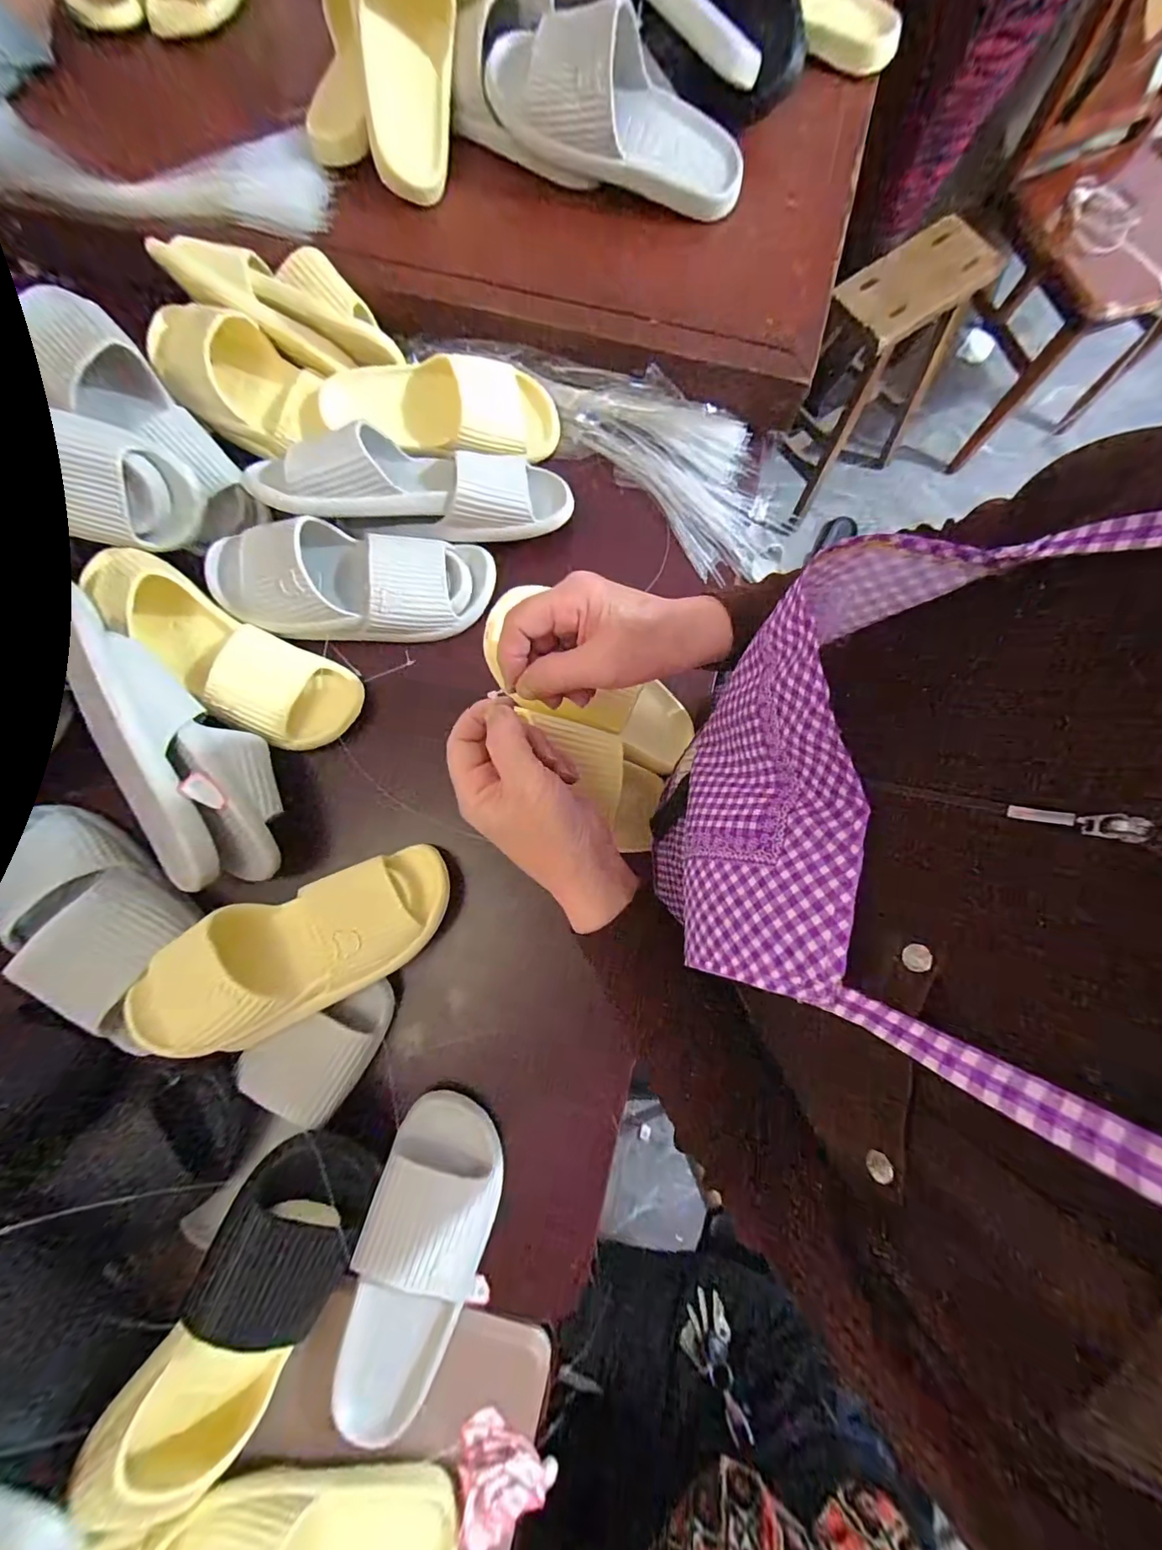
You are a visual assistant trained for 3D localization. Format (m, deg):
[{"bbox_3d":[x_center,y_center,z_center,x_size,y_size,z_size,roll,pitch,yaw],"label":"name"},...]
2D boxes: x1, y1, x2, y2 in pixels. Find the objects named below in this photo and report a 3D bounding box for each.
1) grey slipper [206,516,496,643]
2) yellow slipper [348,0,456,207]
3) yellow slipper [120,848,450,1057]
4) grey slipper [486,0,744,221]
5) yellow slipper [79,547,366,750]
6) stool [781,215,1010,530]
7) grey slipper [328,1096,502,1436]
[{"bbox_3d":[-0.239,-0.205,0.521,0.280,0.078,0.101,-2,80,-2],"label":"grey slipper"},{"bbox_3d":[-0.177,-0.747,0.506,0.092,0.082,0.238,3,99,-1],"label":"yellow slipper"},{"bbox_3d":[-0.250,0.155,0.448,0.278,0.072,0.113,-24,81,-22],"label":"yellow slipper"},{"bbox_3d":[0.042,-0.690,0.517,0.278,0.088,0.106,13,80,-12],"label":"grey slipper"},{"bbox_3d":[-0.377,-0.129,0.513,0.292,0.068,0.112,29,81,4],"label":"yellow slipper"},{"bbox_3d":[0.690,-0.946,1.201,0.380,0.453,0.218,-34,83,-7],"label":"stool"},{"bbox_3d":[-0.138,0.426,0.440,0.103,0.068,0.255,14,80,1],"label":"grey slipper"}]

